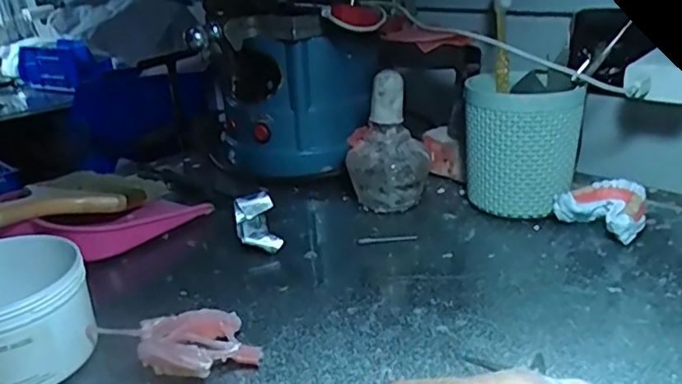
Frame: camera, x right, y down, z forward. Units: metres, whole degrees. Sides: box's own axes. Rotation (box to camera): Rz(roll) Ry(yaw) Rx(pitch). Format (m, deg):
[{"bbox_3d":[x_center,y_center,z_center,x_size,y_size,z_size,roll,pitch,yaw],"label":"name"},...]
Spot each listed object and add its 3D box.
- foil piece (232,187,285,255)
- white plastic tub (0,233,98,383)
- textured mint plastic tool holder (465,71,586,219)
[{"bbox_3d":[-0.068,0.029,0.502,0.035,0.024,0.067,-11,36,-19],"label":"foil piece"},{"bbox_3d":[-0.195,0.071,0.352,0.085,0.069,0.091,-3,22,1],"label":"white plastic tub"},{"bbox_3d":[0.154,-0.041,0.522,0.092,0.115,0.083,4,23,17],"label":"textured mint plastic tool holder"}]

